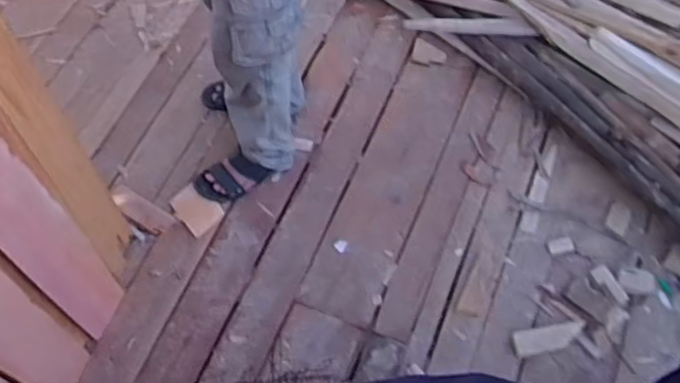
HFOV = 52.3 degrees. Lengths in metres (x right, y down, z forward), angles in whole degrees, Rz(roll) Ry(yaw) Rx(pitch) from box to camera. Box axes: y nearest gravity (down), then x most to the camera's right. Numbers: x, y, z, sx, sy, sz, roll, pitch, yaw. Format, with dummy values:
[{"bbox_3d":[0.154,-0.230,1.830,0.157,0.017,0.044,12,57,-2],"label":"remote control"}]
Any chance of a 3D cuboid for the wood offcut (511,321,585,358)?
[{"bbox_3d":[0.482,0.336,1.591,0.174,0.009,0.054,-11,64,-8],"label":"wood offcut"}]

